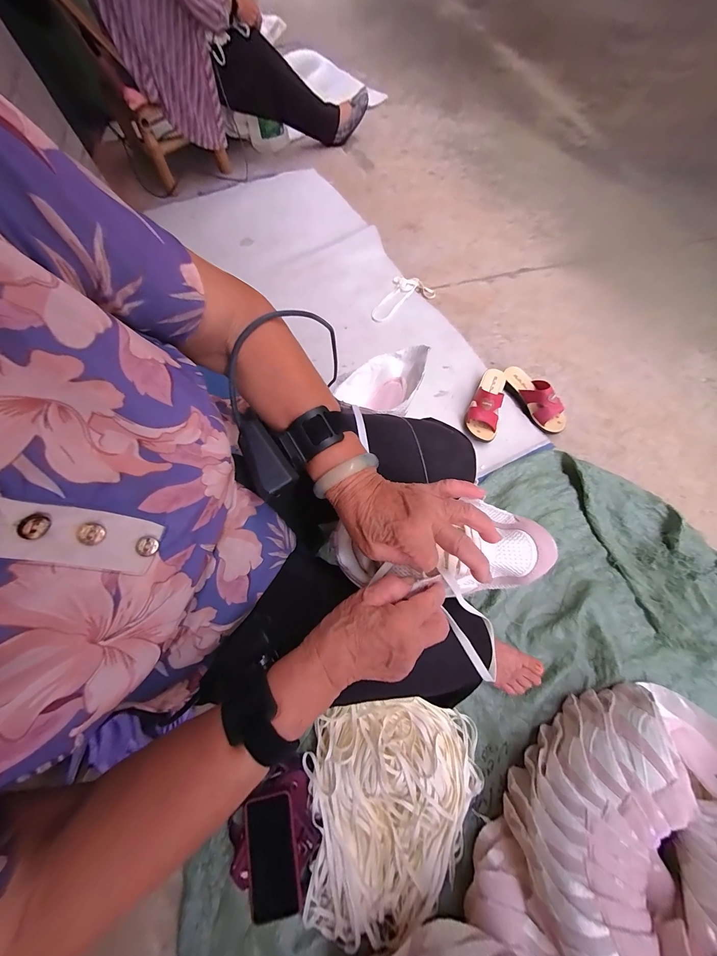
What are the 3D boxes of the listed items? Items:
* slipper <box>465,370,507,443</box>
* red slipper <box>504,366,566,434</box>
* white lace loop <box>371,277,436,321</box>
[{"bbox_3d":[0.365,-0.213,0.868,0.091,0.078,0.228,24,72,12],"label":"slipper"},{"bbox_3d":[0.501,-0.230,0.881,0.082,0.069,0.227,-24,69,-6],"label":"red slipper"},{"bbox_3d":[0.134,-0.633,1.086,0.244,0.013,0.140,-30,72,-11],"label":"white lace loop"}]

